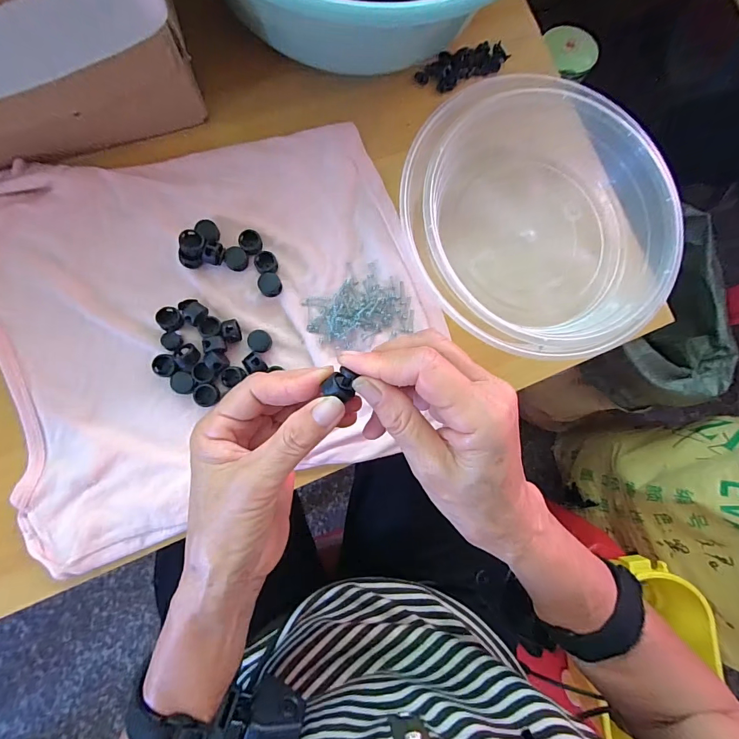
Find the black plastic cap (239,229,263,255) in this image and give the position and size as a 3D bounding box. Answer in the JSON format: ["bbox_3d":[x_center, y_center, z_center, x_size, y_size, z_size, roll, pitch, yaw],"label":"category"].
[{"bbox_3d":[-0.092,-0.099,0.307,0.016,0.007,0.019,-42,90,-10],"label":"black plastic cap"}]

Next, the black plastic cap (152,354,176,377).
[{"bbox_3d":[-0.151,-0.003,0.291,0.016,0.006,0.016,1,83,-8],"label":"black plastic cap"}]

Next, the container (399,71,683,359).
[{"bbox_3d":[0.139,-0.121,0.321,0.201,0.044,0.213,1,83,-8],"label":"container"}]

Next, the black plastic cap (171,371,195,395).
[{"bbox_3d":[-0.137,0.010,0.290,0.016,0.005,0.016,0,88,-7],"label":"black plastic cap"}]

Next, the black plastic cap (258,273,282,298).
[{"bbox_3d":[-0.077,-0.065,0.306,0.017,0.008,0.018,1,83,-8],"label":"black plastic cap"}]

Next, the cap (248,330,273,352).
[{"bbox_3d":[-0.083,-0.021,0.301,0.017,0.008,0.017,-1,83,-8],"label":"cap"}]

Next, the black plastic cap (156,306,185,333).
[{"bbox_3d":[-0.149,-0.038,0.296,0.018,0.007,0.018,1,83,-8],"label":"black plastic cap"}]

